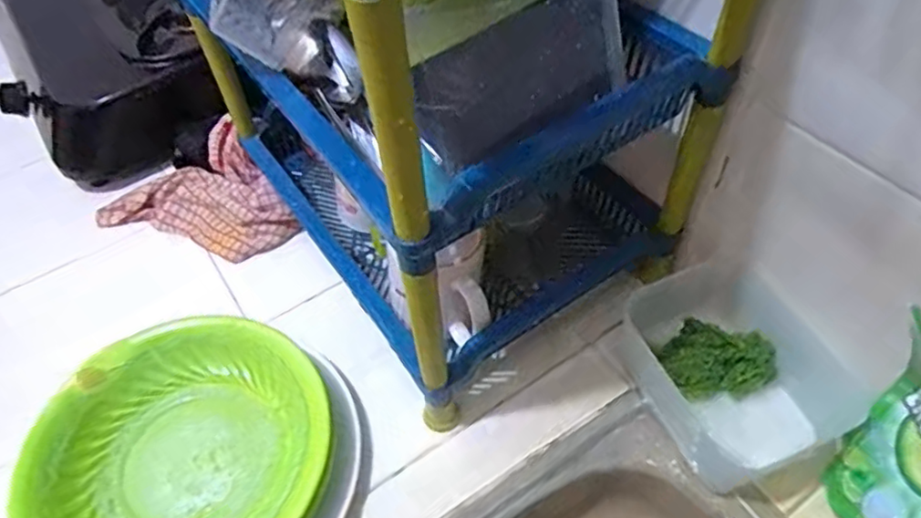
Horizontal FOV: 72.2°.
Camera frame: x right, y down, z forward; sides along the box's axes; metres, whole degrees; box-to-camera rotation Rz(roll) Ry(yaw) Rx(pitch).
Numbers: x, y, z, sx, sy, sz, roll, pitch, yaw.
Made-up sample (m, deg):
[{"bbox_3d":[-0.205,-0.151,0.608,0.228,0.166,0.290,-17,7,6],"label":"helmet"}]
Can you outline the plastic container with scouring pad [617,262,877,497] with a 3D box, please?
[{"bbox_3d":[0.218,0.083,0.525,0.125,0.074,0.180,-24,54,-14],"label":"plastic container with scouring pad"}]

